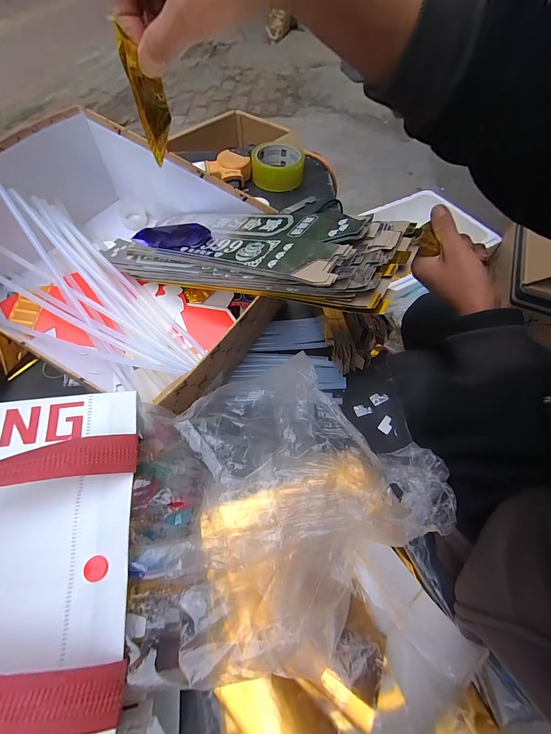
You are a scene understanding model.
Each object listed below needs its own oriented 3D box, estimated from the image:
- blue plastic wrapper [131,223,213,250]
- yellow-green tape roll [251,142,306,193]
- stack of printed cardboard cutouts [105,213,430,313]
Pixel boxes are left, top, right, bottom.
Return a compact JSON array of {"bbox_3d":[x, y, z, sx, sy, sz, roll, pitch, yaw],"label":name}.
[{"bbox_3d":[-0.110,-0.138,0.315,0.095,0.018,0.023,7,58,21],"label":"blue plastic wrapper"},{"bbox_3d":[0.004,-0.365,0.541,0.092,0.037,0.079,-2,59,-2],"label":"yellow-green tape roll"},{"bbox_3d":[-0.055,-0.117,0.303,0.349,0.029,0.095,14,58,29],"label":"stack of printed cardboard cutouts"}]

